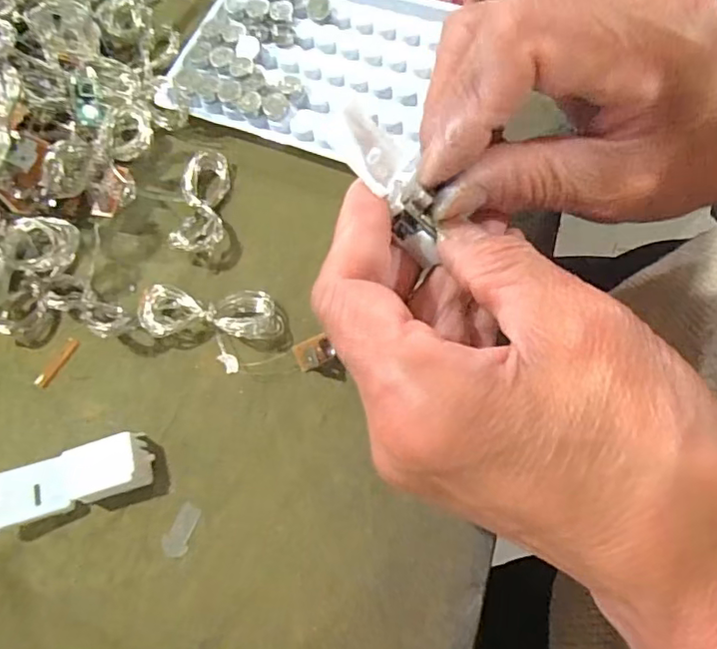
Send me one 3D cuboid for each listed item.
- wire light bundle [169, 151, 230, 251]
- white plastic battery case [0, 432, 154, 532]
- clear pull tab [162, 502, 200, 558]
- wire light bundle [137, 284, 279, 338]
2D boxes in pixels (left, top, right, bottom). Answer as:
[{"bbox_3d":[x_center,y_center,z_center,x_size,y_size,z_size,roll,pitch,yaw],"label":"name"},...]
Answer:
[{"bbox_3d":[-0.065,-0.051,0.231,0.020,0.013,0.050,-6,69,3],"label":"wire light bundle"},{"bbox_3d":[-0.100,0.054,0.193,0.053,0.010,0.020,-17,69,-2],"label":"white plastic battery case"},{"bbox_3d":[-0.060,0.070,0.190,0.009,0.004,0.017,24,71,15],"label":"clear pull tab"},{"bbox_3d":[-0.057,-0.005,0.211,0.053,0.009,0.021,1,70,6],"label":"wire light bundle"}]

